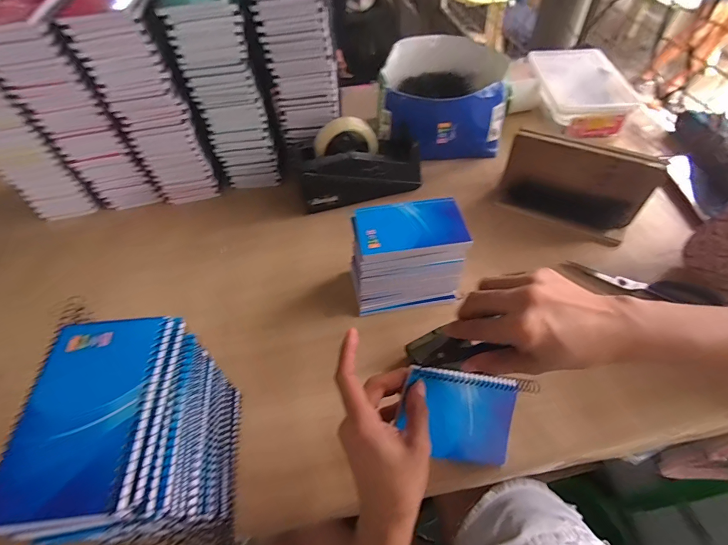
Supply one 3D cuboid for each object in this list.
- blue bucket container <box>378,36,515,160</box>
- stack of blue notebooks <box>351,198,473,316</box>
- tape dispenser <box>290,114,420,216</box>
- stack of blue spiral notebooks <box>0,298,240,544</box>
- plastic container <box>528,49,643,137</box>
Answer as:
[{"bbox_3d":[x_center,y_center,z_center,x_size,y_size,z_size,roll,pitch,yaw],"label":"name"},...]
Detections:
[{"bbox_3d":[0.144,-0.333,0.704,0.213,0.120,0.235,0,53,3],"label":"blue bucket container"},{"bbox_3d":[0.056,-0.020,0.498,0.145,0.109,0.103,-6,53,-1],"label":"stack of blue notebooks"},{"bbox_3d":[-0.010,-0.181,0.618,0.205,0.124,0.084,-21,54,-12],"label":"tape dispenser"},{"bbox_3d":[-0.186,0.139,0.312,0.096,0.159,0.170,-8,53,-2],"label":"stack of blue spiral notebooks"},{"bbox_3d":[0.440,-0.380,0.770,0.161,0.060,0.248,-1,53,2],"label":"plastic container"}]

